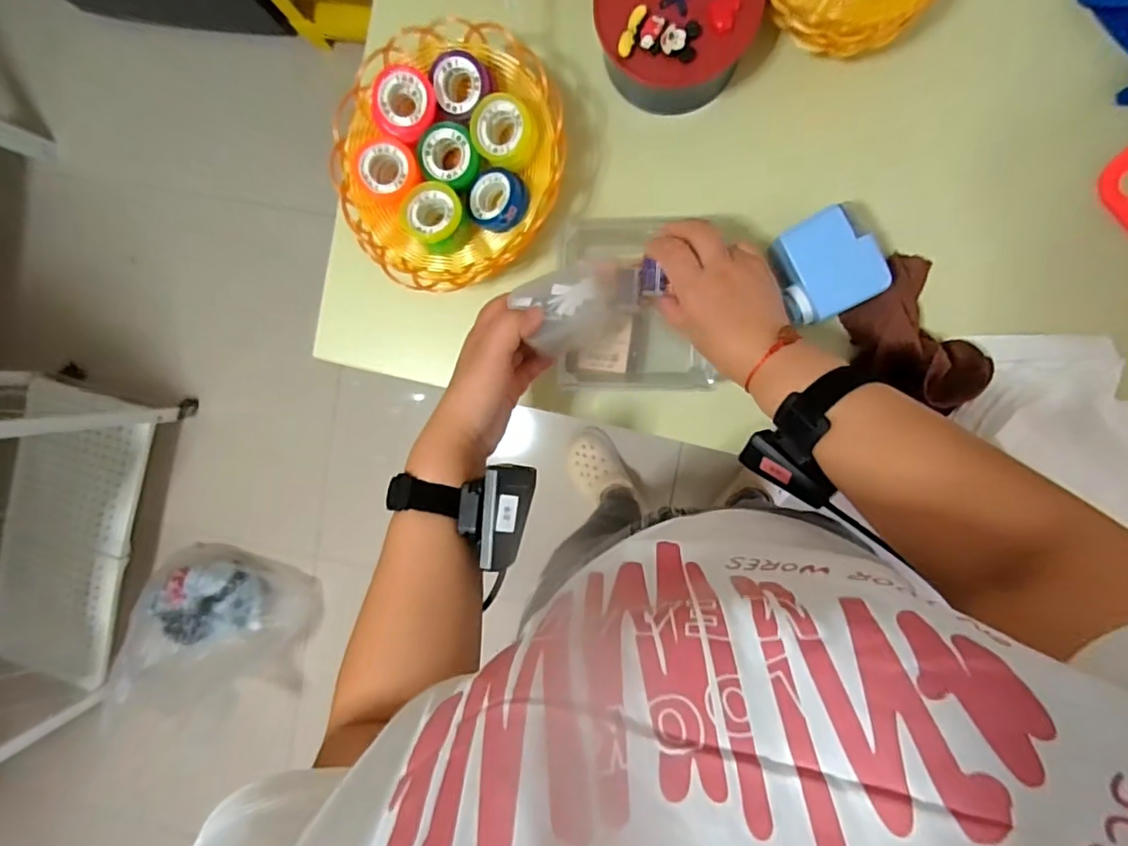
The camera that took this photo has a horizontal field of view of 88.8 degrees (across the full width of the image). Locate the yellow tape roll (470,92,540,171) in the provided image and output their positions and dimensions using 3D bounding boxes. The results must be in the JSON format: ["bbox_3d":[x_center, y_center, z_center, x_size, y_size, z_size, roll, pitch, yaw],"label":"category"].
[{"bbox_3d":[-0.048,-0.237,0.469,0.051,0.029,0.049,0,93,8],"label":"yellow tape roll"}]

